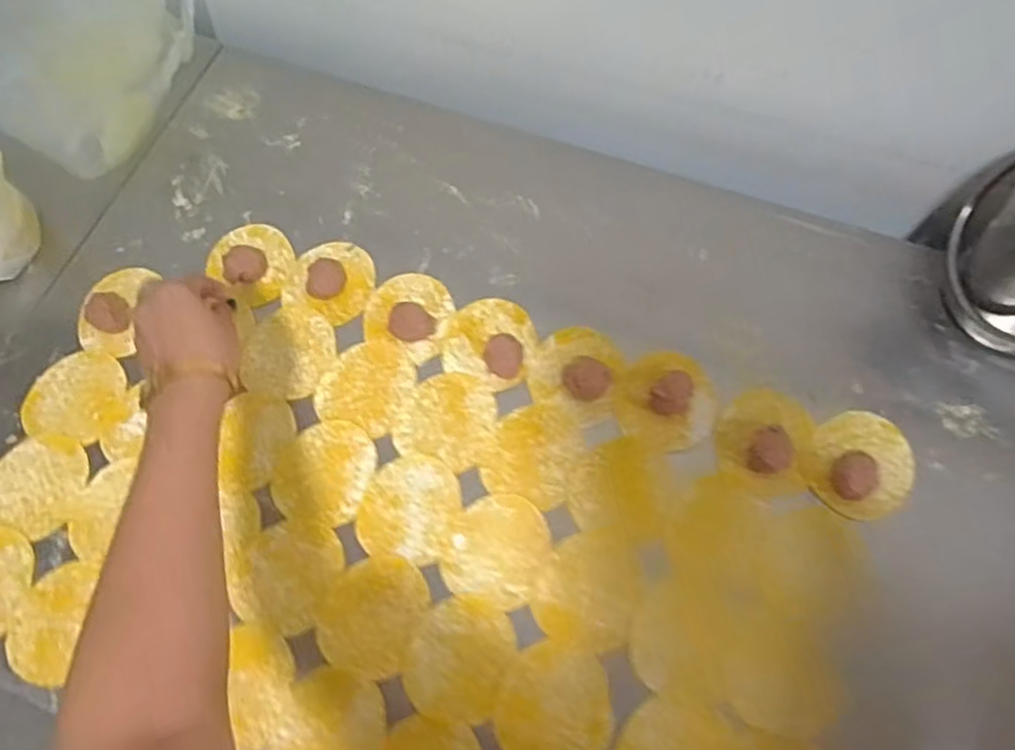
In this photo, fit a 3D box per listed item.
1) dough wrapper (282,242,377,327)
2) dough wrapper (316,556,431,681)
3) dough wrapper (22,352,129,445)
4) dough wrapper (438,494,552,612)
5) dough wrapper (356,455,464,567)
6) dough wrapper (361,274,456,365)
[{"bbox_3d":[-0.158,-0.087,0.628,0.074,0.008,0.075,24,71,12],"label":"dough wrapper"},{"bbox_3d":[-0.103,0.178,0.522,0.073,0.006,0.084,21,70,10],"label":"dough wrapper"},{"bbox_3d":[-0.369,0.019,0.595,0.082,0.005,0.077,-1,70,2],"label":"dough wrapper"},{"bbox_3d":[-0.010,0.133,0.535,0.077,0.004,0.083,-1,68,2],"label":"dough wrapper"},{"bbox_3d":[-0.077,0.104,0.551,0.078,0.004,0.081,-1,68,2],"label":"dough wrapper"},{"bbox_3d":[-0.089,-0.055,0.611,0.074,0.010,0.078,-1,68,2],"label":"dough wrapper"}]

